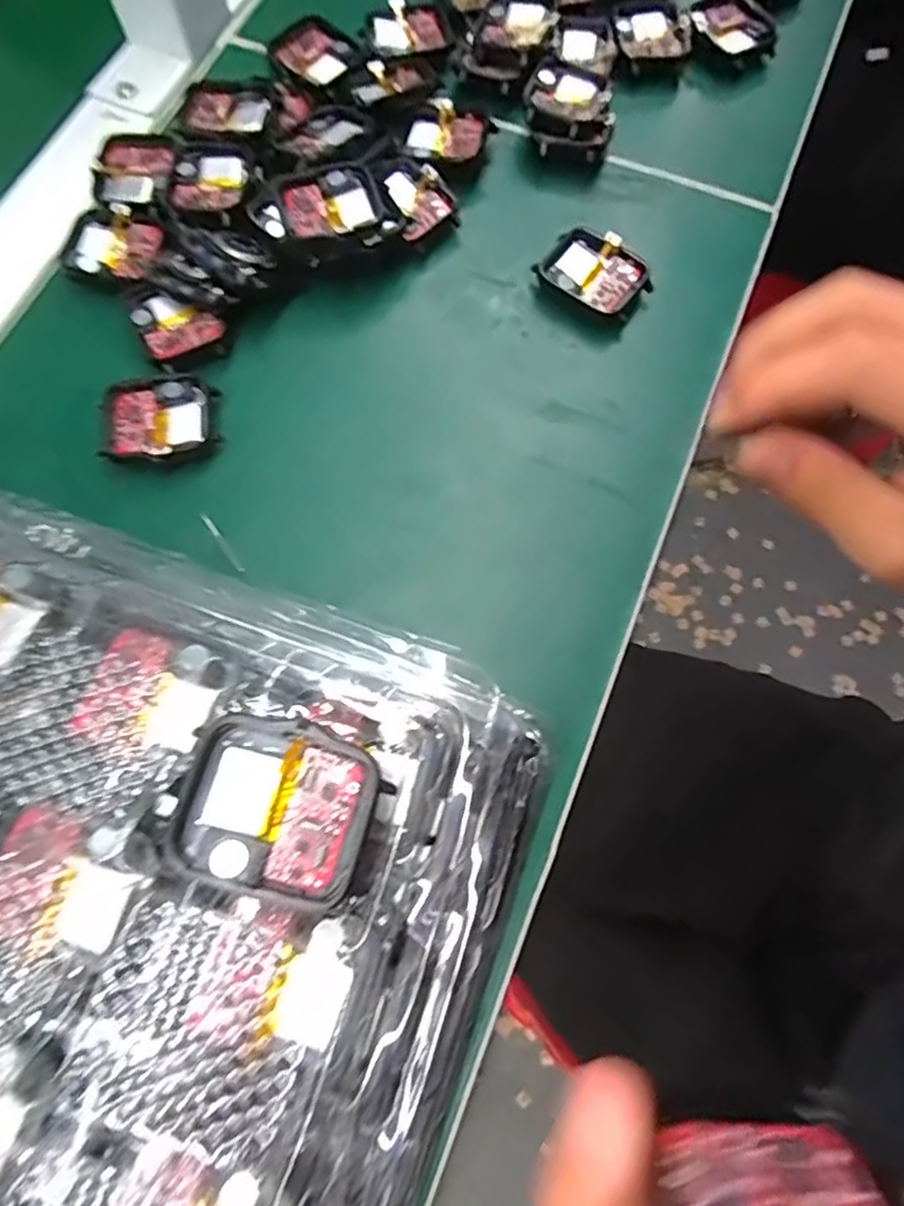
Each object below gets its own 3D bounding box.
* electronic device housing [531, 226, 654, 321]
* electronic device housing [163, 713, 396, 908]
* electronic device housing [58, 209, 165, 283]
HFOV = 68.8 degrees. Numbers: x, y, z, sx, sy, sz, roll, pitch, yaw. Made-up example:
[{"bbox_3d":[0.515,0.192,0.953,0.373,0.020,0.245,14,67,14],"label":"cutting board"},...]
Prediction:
[{"bbox_3d":[0.063,-0.147,0.296,0.047,0.012,0.036,34,75,10],"label":"electronic device housing"},{"bbox_3d":[-0.040,0.048,0.156,0.042,0.014,0.036,19,74,4],"label":"electronic device housing"},{"bbox_3d":[-0.153,-0.160,0.296,0.042,0.005,0.037,14,73,5],"label":"electronic device housing"}]

